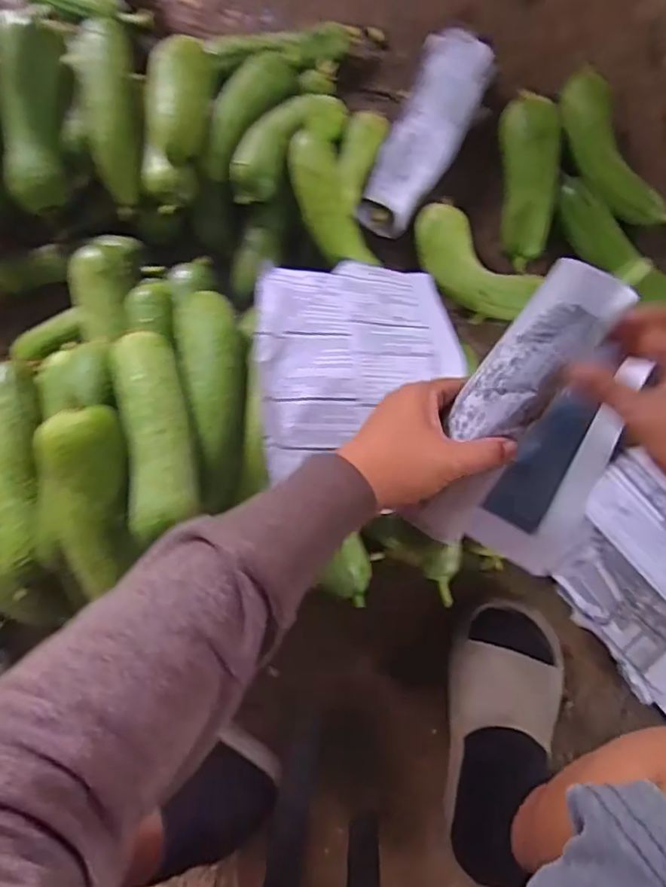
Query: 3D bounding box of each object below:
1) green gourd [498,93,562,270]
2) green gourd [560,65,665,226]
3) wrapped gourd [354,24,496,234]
[{"bbox_3d":[0.212,-0.284,0.608,0.057,0.048,0.184,-1,88,5],"label":"green gourd"},{"bbox_3d":[0.292,-0.303,0.610,0.063,0.051,0.184,-30,86,4],"label":"green gourd"},{"bbox_3d":[0.103,-0.334,0.617,0.079,0.060,0.231,22,90,5],"label":"wrapped gourd"}]

